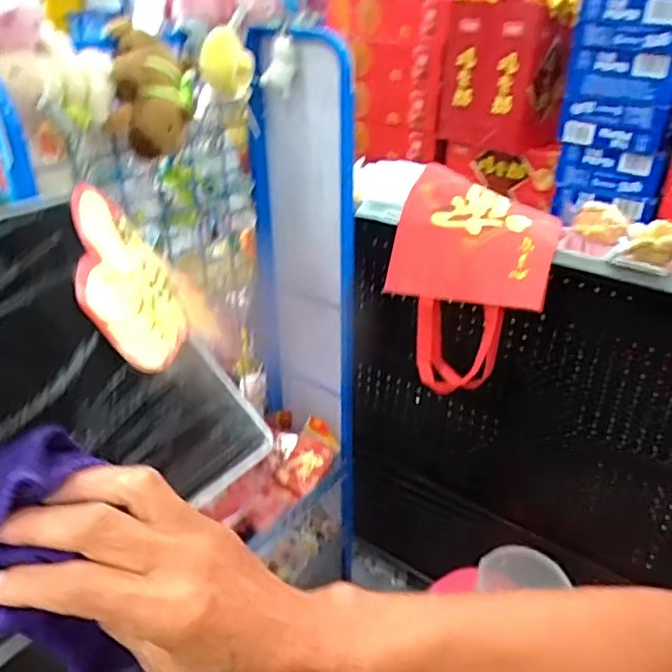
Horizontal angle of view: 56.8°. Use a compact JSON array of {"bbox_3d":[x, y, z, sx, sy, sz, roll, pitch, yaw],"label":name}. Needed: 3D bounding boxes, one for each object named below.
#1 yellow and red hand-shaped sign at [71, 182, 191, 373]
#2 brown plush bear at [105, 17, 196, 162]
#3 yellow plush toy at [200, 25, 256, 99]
[{"bbox_3d":[-0.134,-0.038,0.394,0.060,0.021,0.129,-17,72,-28],"label":"yellow and red hand-shaped sign"},{"bbox_3d":[-0.254,-0.335,0.859,0.108,0.151,0.107,-3,31,-7],"label":"brown plush bear"},{"bbox_3d":[-0.166,-0.412,0.939,0.075,0.087,0.093,-6,31,-11],"label":"yellow plush toy"}]

